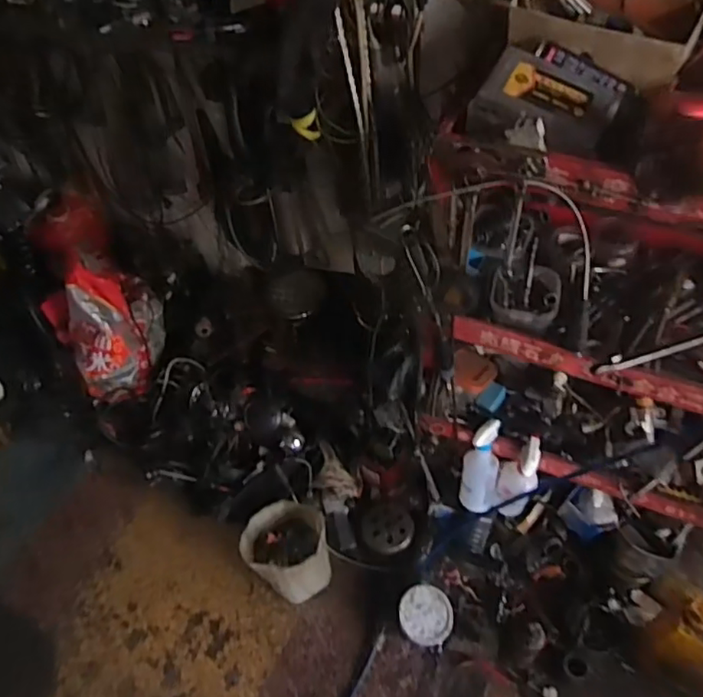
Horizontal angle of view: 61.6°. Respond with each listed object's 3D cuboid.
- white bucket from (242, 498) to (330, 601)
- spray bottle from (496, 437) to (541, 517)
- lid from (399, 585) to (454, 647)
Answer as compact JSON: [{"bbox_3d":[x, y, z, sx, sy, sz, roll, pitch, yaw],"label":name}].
[{"bbox_3d":[-0.156,0.499,1.453,0.193,0.183,0.190,-3,50,3],"label":"white bucket"},{"bbox_3d":[0.362,0.290,1.287,0.079,0.216,0.099,19,54,20],"label":"spray bottle"},{"bbox_3d":[0.171,0.605,1.339,0.119,0.024,0.123,0,68,0],"label":"lid"}]

